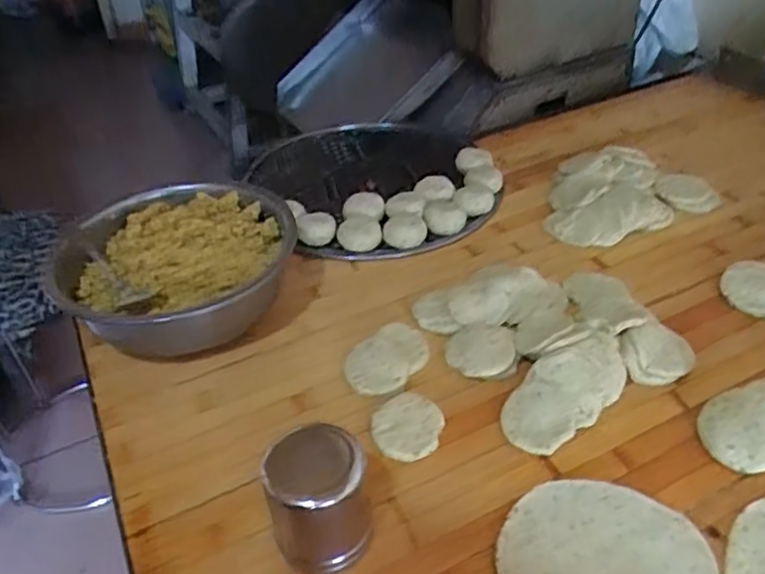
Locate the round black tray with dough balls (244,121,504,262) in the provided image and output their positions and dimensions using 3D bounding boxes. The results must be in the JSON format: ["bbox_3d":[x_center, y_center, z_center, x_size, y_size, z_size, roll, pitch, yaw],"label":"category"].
[{"bbox_3d":[-0.004,-0.142,0.853,0.271,0.039,0.338,-14,39,-12],"label":"round black tray with dough balls"}]

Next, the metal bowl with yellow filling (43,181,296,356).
[{"bbox_3d":[-0.203,-0.011,0.650,0.210,0.086,0.215,-2,38,2],"label":"metal bowl with yellow filling"}]

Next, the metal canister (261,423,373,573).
[{"bbox_3d":[-0.043,0.139,0.446,0.065,0.078,0.063,-2,38,2],"label":"metal canister"}]

